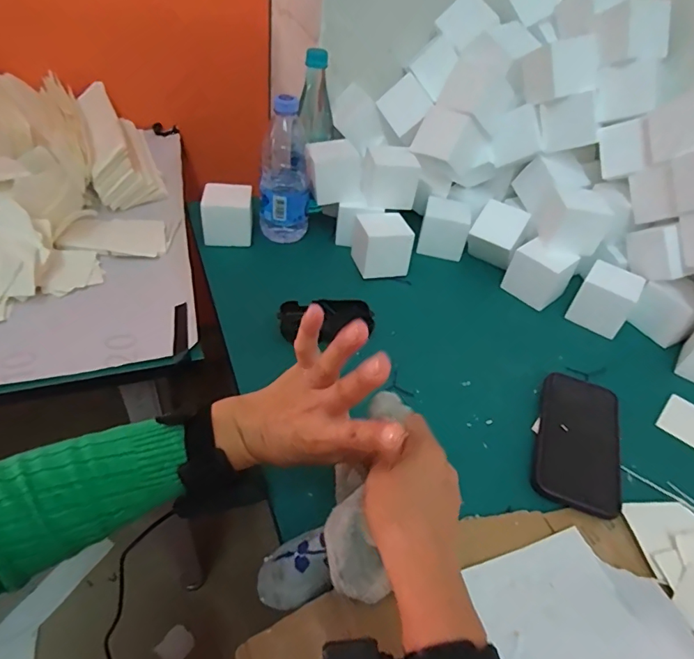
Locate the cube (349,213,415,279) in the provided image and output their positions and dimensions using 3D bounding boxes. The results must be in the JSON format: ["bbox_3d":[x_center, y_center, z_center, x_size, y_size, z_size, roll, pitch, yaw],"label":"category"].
[{"bbox_3d":[0.048,-0.120,0.687,0.069,0.070,0.072,-4,44,-12],"label":"cube"}]

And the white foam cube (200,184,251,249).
[{"bbox_3d":[-0.175,-0.166,0.713,0.070,0.069,0.062,-2,43,-10],"label":"white foam cube"}]

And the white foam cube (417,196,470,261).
[{"bbox_3d":[0.145,-0.147,0.733,0.068,0.071,0.067,12,43,5],"label":"white foam cube"}]

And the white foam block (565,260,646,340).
[{"bbox_3d":[0.345,-0.038,0.649,0.069,0.067,0.071,31,47,23],"label":"white foam block"}]

